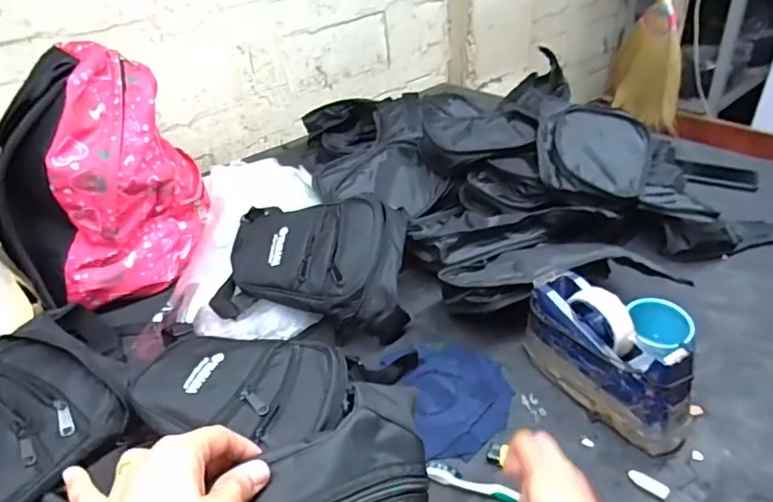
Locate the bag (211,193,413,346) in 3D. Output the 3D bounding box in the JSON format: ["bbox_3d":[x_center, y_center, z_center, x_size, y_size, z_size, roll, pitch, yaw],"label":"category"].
[{"bbox_3d":[-0.106,0.022,0.794,0.286,0.089,0.202,-1,67,22],"label":"bag"}]

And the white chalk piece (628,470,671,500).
[{"bbox_3d":[0.265,0.237,0.541,0.039,0.008,0.014,26,46,35],"label":"white chalk piece"}]

